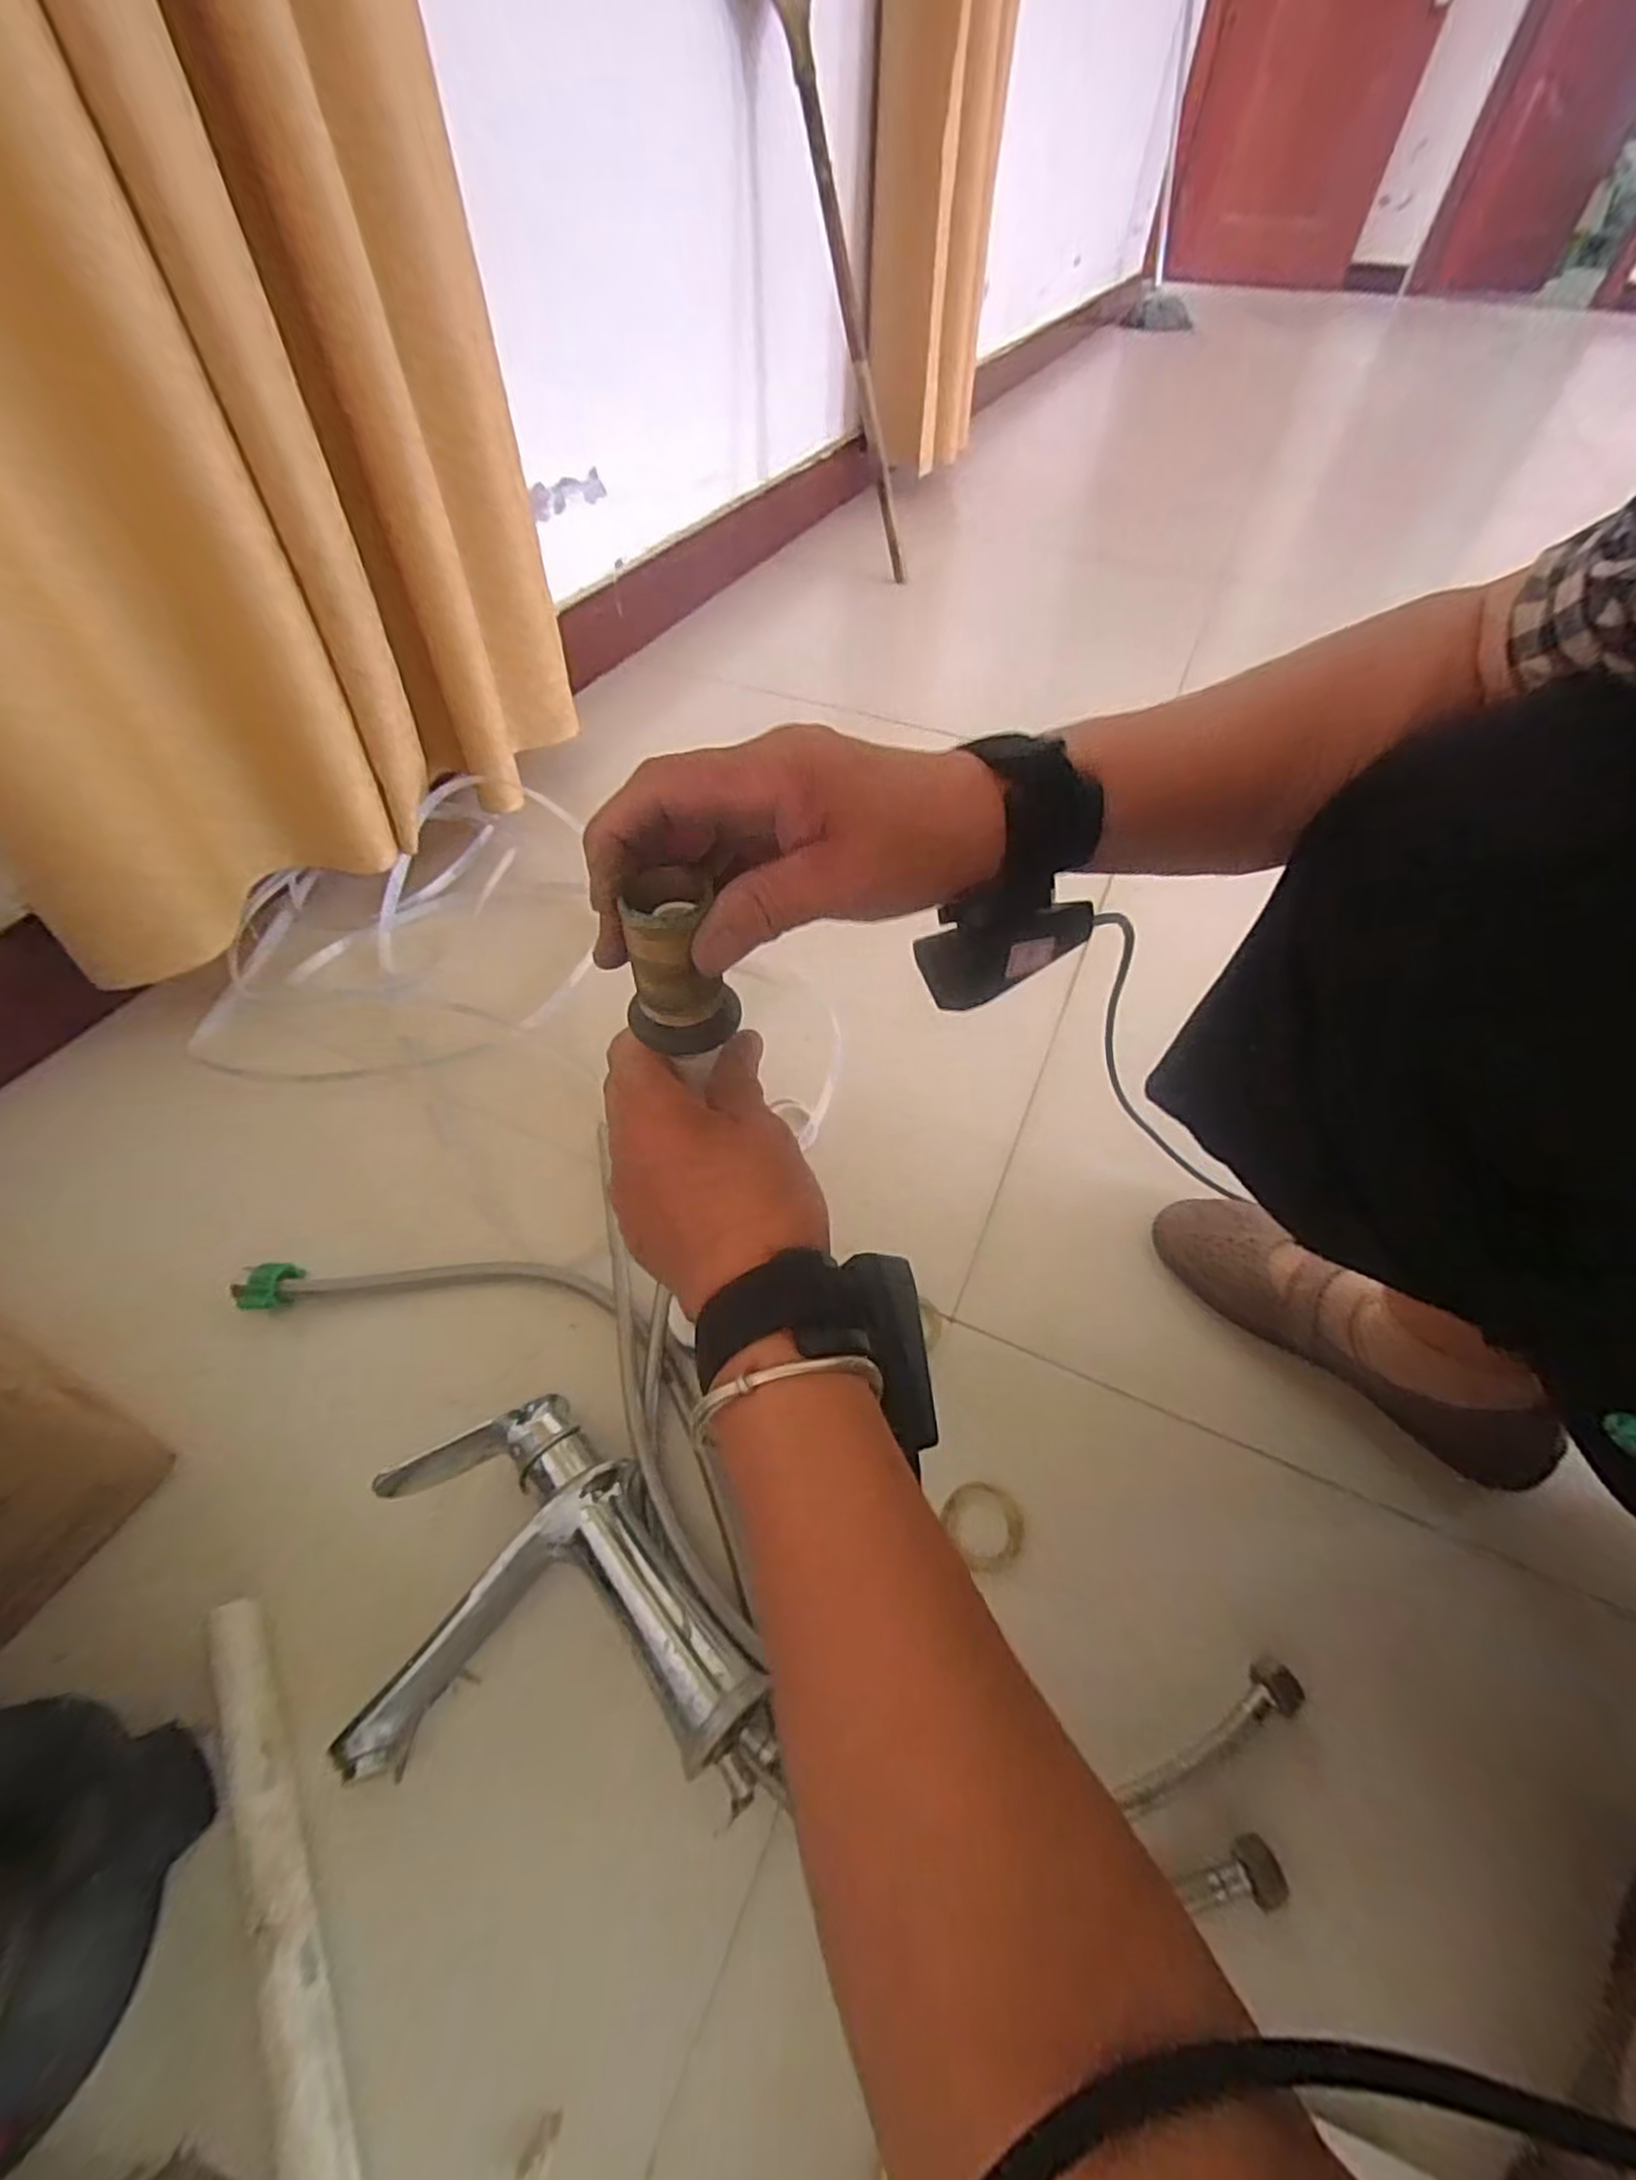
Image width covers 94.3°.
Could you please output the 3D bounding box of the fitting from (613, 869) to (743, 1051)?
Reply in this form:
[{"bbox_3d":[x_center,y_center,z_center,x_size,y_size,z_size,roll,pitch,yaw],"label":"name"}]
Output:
[{"bbox_3d":[-0.049,-0.045,0.268,0.038,0.055,0.036,-7,54,-9],"label":"fitting"}]

